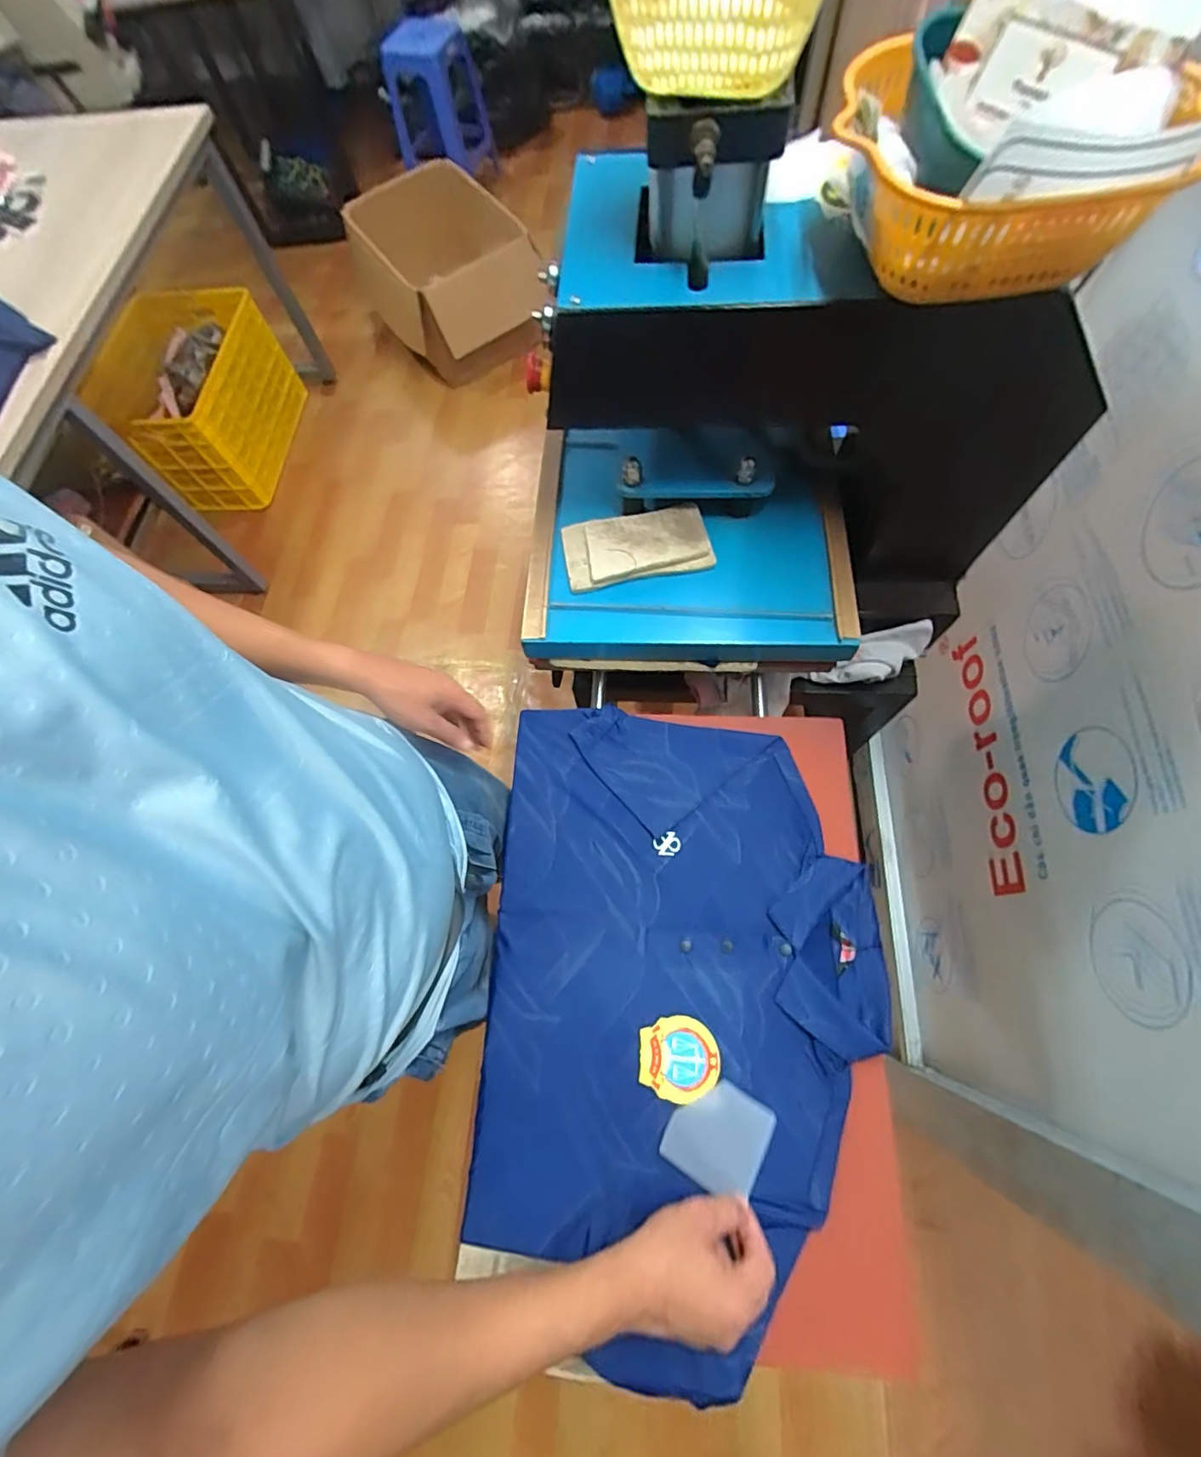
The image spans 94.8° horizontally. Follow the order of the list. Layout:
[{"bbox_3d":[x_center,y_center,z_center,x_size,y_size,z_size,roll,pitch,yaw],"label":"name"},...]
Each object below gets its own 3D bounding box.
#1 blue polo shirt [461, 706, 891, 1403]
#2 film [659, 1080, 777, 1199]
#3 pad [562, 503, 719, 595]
[{"bbox_3d":[0.082,0.265,0.576,0.395,0.027,0.591,0,69,5],"label":"blue polo shirt"},{"bbox_3d":[0.110,0.378,0.516,0.082,0.004,0.084,20,55,29],"label":"film"},{"bbox_3d":[0.046,-0.234,0.715,0.183,0.027,0.096,-8,68,1],"label":"pad"}]

